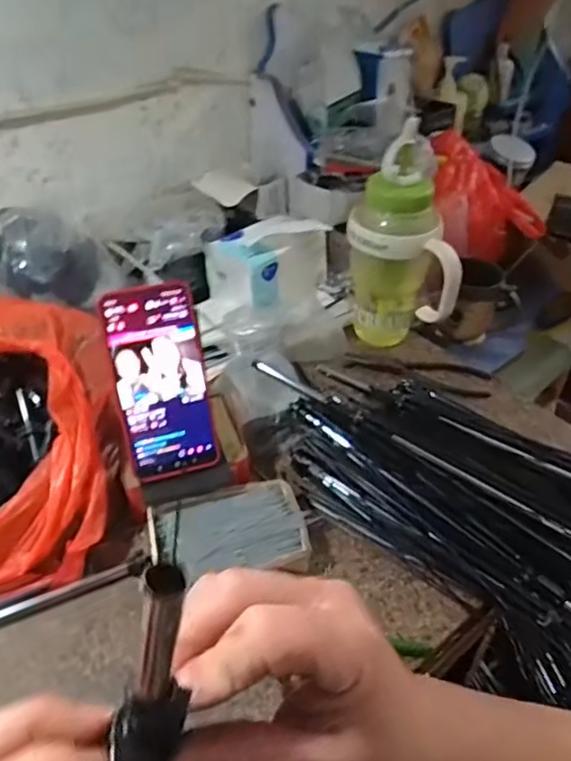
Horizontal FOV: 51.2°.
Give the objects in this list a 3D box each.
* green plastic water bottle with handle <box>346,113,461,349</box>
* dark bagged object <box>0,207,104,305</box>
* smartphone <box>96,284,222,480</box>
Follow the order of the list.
[{"bbox_3d":[0.131,-0.140,0.704,0.110,0.274,0.125,-3,39,-3],"label":"green plastic water bottle with handle"},{"bbox_3d":[-0.290,-0.146,0.696,0.138,0.082,0.070,-1,39,0],"label":"dark bagged object"},{"bbox_3d":[-0.106,0.002,0.511,0.077,0.164,0.009,-13,11,-14],"label":"smartphone"}]

